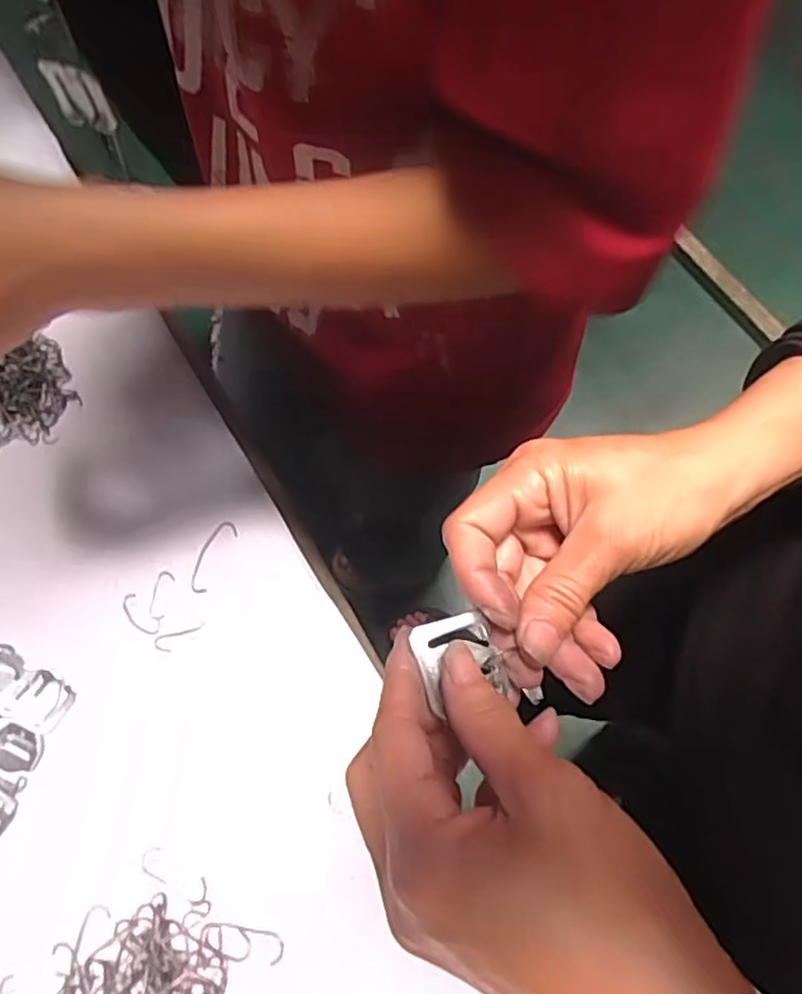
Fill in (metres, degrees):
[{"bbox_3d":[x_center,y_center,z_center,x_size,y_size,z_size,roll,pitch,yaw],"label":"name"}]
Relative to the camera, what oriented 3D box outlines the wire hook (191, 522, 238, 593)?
[{"bbox_3d":[-0.125,0.038,0.440,0.017,0.004,0.050,25,72,10],"label":"wire hook"}]

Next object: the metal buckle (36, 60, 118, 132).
[{"bbox_3d":[-0.154,-0.193,0.323,0.031,0.032,0.008,21,72,12],"label":"metal buckle"}]

